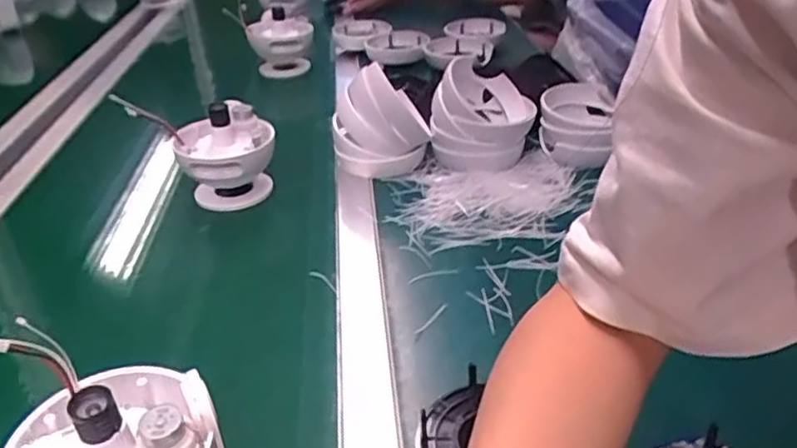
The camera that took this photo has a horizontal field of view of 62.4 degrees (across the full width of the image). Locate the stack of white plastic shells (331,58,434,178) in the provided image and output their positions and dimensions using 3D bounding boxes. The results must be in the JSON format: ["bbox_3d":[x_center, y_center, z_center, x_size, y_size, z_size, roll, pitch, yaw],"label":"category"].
[{"bbox_3d":[-0.022,-0.142,0.886,0.130,0.139,0.158,-6,32,-3],"label":"stack of white plastic shells"}]

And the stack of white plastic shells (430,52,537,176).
[{"bbox_3d":[0.111,-0.145,0.868,0.127,0.111,0.176,2,32,10],"label":"stack of white plastic shells"}]

